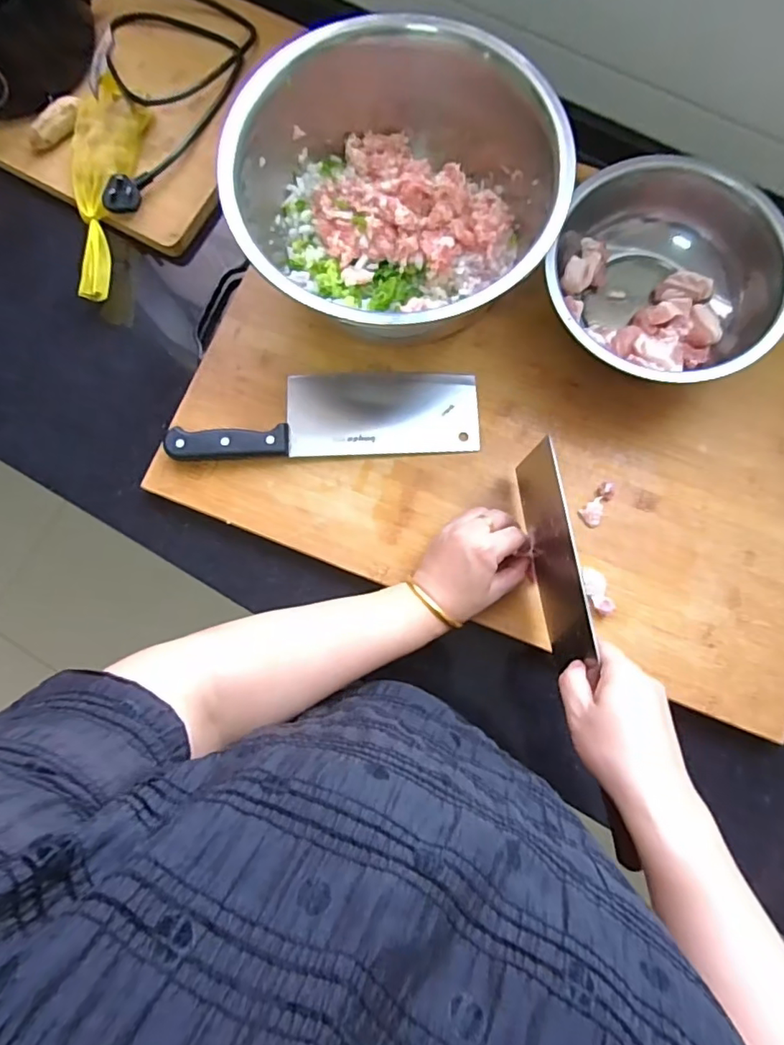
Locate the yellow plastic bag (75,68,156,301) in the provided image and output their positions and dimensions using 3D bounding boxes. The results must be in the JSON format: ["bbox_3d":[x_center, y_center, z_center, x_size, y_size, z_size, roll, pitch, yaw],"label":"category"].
[{"bbox_3d":[-0.282,-0.334,0.545,0.066,0.032,0.220,-4,80,0],"label":"yellow plastic bag"}]

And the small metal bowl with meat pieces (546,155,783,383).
[{"bbox_3d":[0.241,-0.213,0.487,0.194,0.071,0.183,0,80,1],"label":"small metal bowl with meat pieces"}]

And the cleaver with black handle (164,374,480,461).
[{"bbox_3d":[-0.061,-0.102,0.504,0.277,0.017,0.080,-2,80,1],"label":"cleaver with black handle"}]

